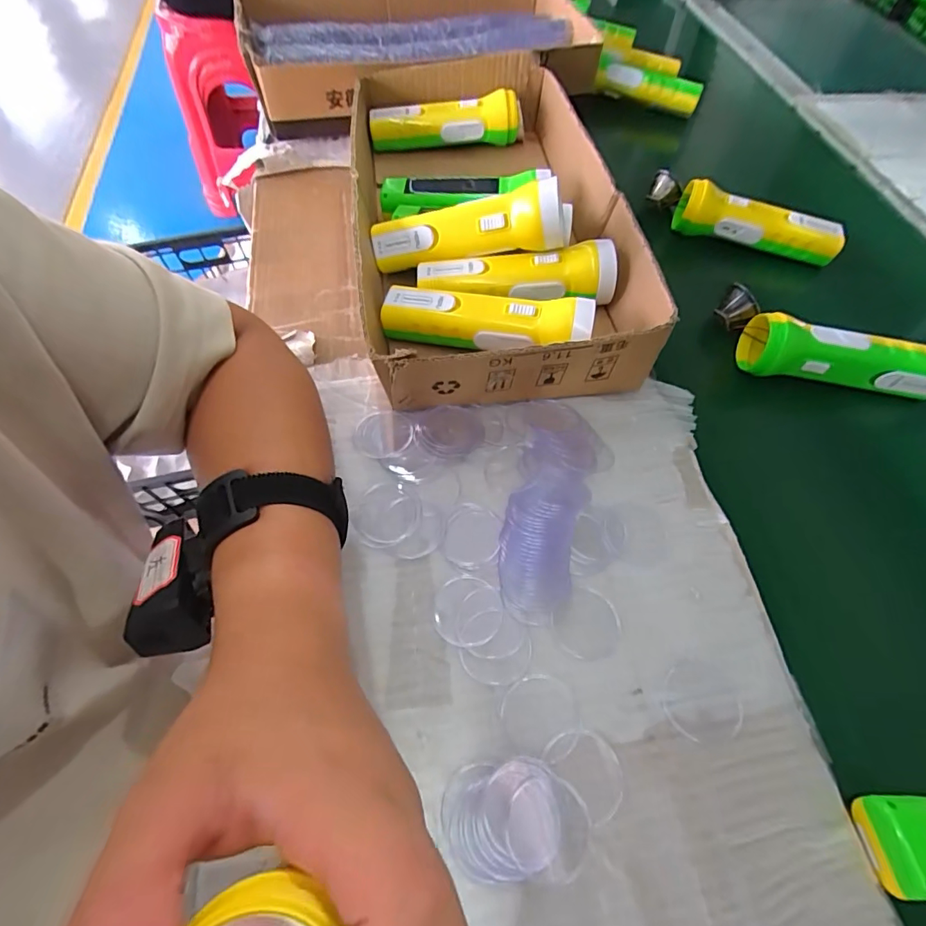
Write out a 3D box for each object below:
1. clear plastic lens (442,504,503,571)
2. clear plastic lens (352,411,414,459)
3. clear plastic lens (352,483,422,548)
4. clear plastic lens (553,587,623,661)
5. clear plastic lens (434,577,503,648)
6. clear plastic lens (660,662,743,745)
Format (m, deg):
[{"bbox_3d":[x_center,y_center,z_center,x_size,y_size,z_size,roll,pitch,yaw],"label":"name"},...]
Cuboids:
[{"bbox_3d":[0.006,0.049,0.322,0.038,0.006,0.045,10,61,3],"label":"clear plastic lens"},{"bbox_3d":[-0.060,-0.023,0.359,0.043,0.005,0.042,1,61,-2],"label":"clear plastic lens"},{"bbox_3d":[-0.052,0.035,0.328,0.045,0.005,0.044,1,61,-2],"label":"clear plastic lens"},{"bbox_3d":[0.078,0.101,0.295,0.039,0.004,0.041,1,61,-2],"label":"clear plastic lens"},{"bbox_3d":[0.003,0.093,0.299,0.041,0.004,0.041,4,61,0],"label":"clear plastic lens"},{"bbox_3d":[0.138,0.138,0.275,0.043,0.004,0.040,3,61,0],"label":"clear plastic lens"}]

